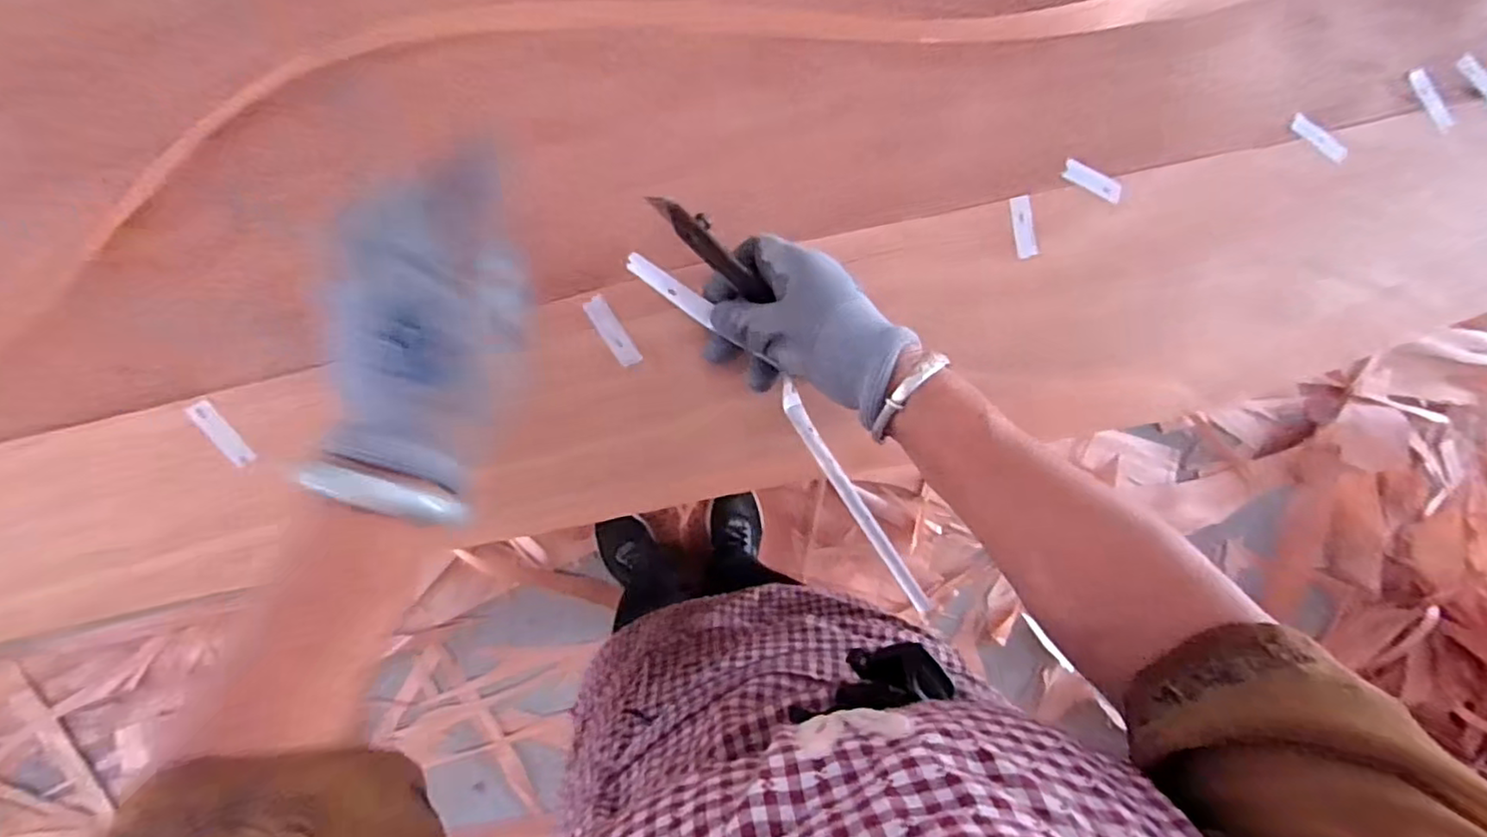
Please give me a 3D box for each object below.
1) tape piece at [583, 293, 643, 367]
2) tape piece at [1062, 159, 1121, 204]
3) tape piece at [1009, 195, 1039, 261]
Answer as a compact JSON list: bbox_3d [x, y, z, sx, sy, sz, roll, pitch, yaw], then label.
[{"bbox_3d":[-0.080,-0.053,0.398,0.013,0.004,0.046,-36,101,-11],"label":"tape piece"},{"bbox_3d":[0.233,-0.158,0.434,0.041,0.004,0.013,29,98,2],"label":"tape piece"},{"bbox_3d":[0.185,-0.126,0.429,0.015,0.005,0.038,-13,100,0],"label":"tape piece"}]

